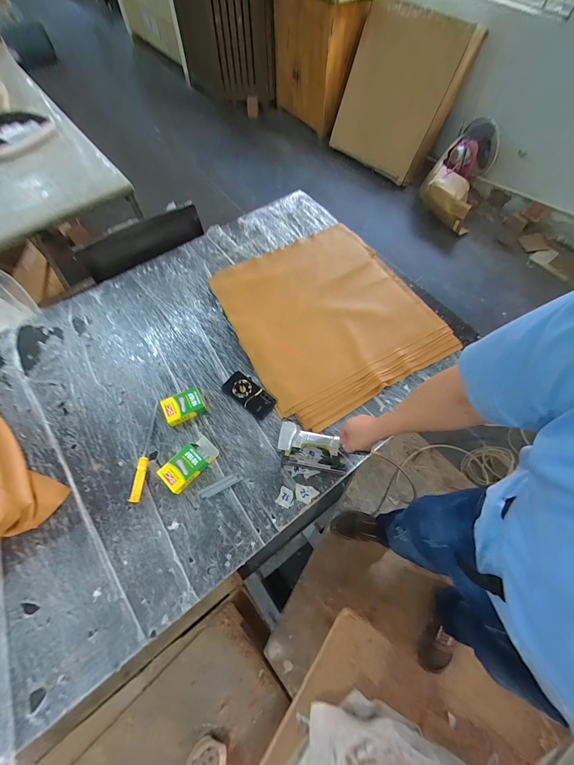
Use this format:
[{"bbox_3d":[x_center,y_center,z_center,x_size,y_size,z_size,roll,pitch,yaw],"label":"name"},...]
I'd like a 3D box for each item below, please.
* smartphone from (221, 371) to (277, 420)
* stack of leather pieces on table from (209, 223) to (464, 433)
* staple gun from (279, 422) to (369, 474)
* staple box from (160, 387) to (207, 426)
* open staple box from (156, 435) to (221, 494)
[{"bbox_3d":[-0.114,0.035,0.915,0.161,0.016,0.082,34,68,15],"label":"smartphone"},{"bbox_3d":[0.136,-0.258,1.069,0.645,0.054,0.708,-30,68,-10],"label":"stack of leather pieces on table"},{"bbox_3d":[0.074,0.189,0.832,0.200,0.045,0.108,15,68,9],"label":"staple gun"},{"bbox_3d":[-0.303,0.072,0.887,0.116,0.037,0.088,-28,68,-13],"label":"staple box"},{"bbox_3d":[-0.263,0.219,0.817,0.082,0.039,0.153,39,70,16],"label":"open staple box"}]

